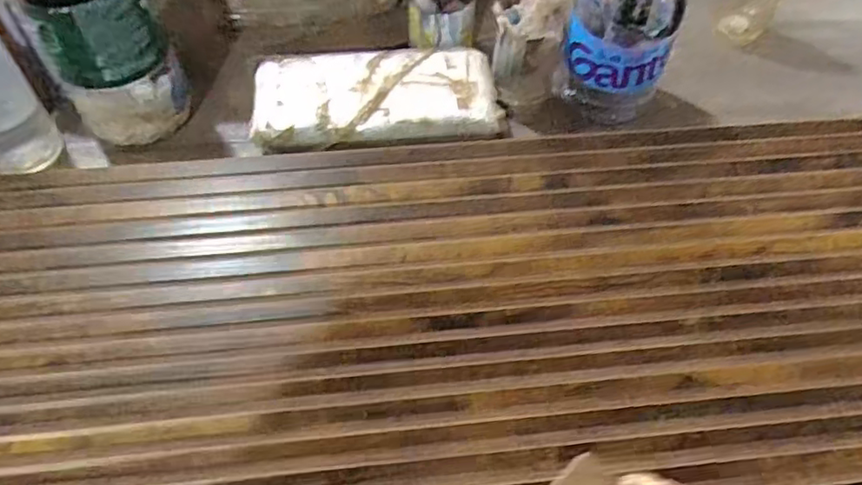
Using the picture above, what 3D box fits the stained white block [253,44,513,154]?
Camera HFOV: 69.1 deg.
[{"bbox_3d":[-0.053,-0.144,0.599,0.226,0.033,0.106,-6,54,-5],"label":"stained white block"}]

